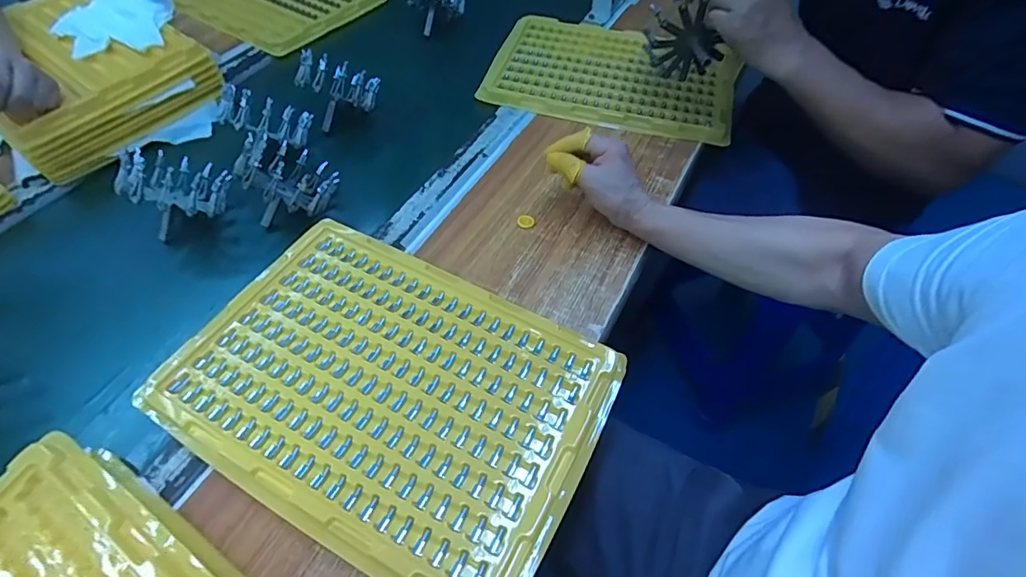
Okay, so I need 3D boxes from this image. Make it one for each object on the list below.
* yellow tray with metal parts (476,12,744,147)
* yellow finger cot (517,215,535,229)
[{"bbox_3d":[0.154,-0.345,0.783,0.365,0.024,0.247,13,55,10],"label":"yellow tray with metal parts"},{"bbox_3d":[0.016,-0.082,0.611,0.021,0.004,0.019,5,54,0],"label":"yellow finger cot"}]

